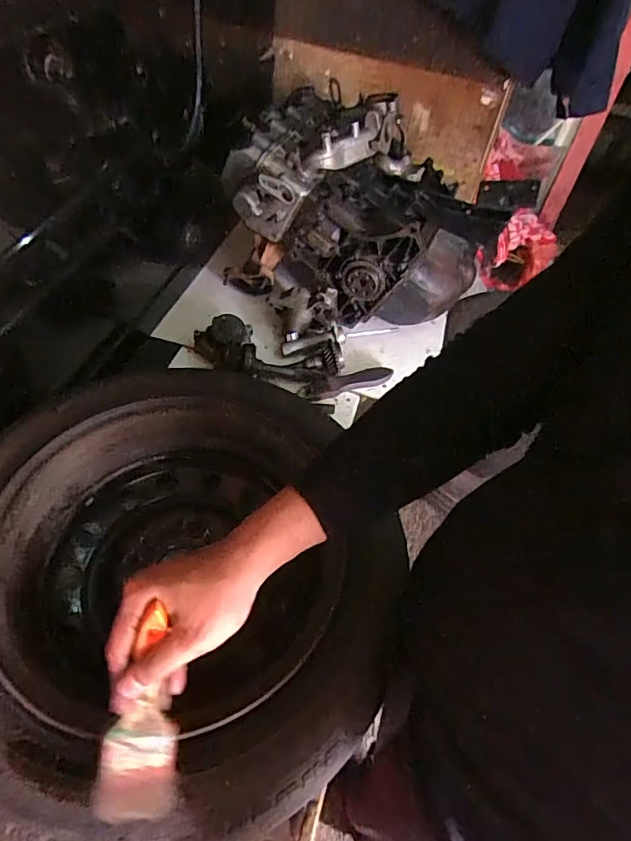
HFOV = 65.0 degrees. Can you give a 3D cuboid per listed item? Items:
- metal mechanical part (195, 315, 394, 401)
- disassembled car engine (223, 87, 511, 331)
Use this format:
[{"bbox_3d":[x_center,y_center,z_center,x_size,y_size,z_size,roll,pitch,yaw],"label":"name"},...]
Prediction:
[{"bbox_3d":[-0.047,-0.117,0.935,0.377,0.069,0.123,12,50,4],"label":"metal mechanical part"},{"bbox_3d":[0.093,-0.400,1.002,0.476,0.337,0.305,9,49,1],"label":"disassembled car engine"}]

